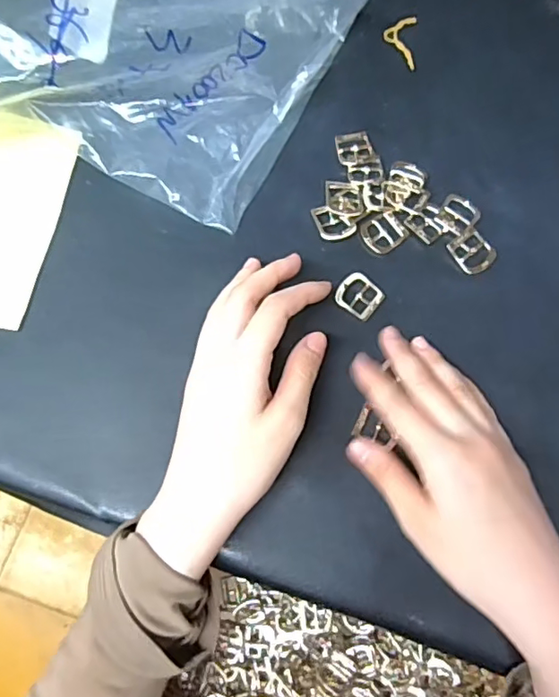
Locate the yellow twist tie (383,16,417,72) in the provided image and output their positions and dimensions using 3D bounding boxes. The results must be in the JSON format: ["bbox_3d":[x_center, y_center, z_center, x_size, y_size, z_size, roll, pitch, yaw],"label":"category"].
[{"bbox_3d":[0.091,-0.231,0.426,0.023,0.004,0.046,5,72,2],"label":"yellow twist tie"}]

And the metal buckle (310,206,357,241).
[{"bbox_3d":[0.037,-0.085,0.377,0.025,0.005,0.024,-17,74,-6],"label":"metal buckle"}]

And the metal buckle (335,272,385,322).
[{"bbox_3d":[0.051,-0.035,0.364,0.029,0.004,0.026,37,76,10],"label":"metal buckle"}]

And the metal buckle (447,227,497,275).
[{"bbox_3d":[0.127,-0.064,0.371,0.025,0.004,0.028,-32,76,-10],"label":"metal buckle"}]

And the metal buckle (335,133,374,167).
[{"bbox_3d":[0.053,-0.142,0.399,0.025,0.004,0.025,-9,73,-4],"label":"metal buckle"}]

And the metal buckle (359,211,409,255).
[{"bbox_3d":[0.071,-0.078,0.378,0.027,0.005,0.025,-29,75,-10],"label":"metal buckle"}]

